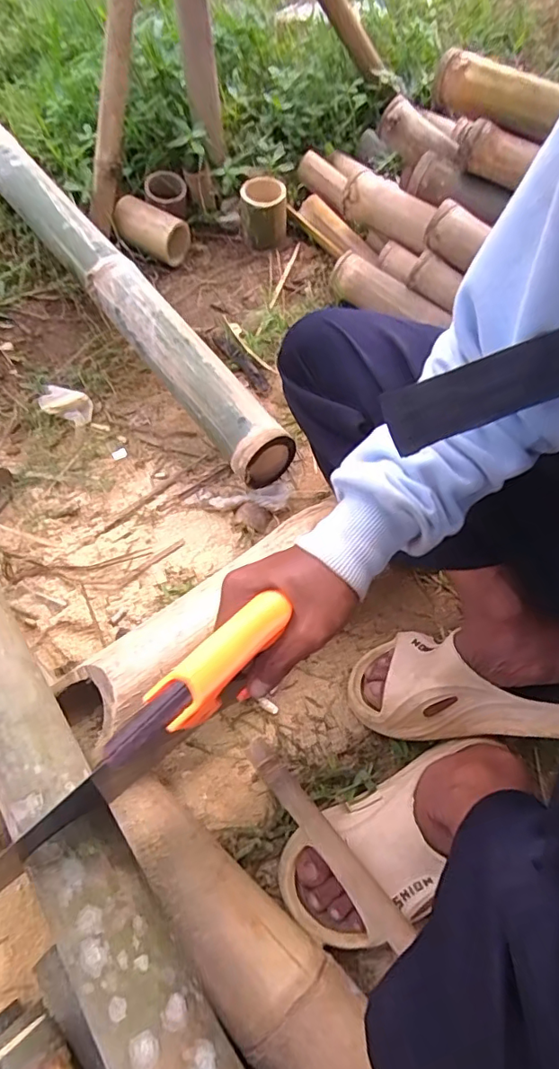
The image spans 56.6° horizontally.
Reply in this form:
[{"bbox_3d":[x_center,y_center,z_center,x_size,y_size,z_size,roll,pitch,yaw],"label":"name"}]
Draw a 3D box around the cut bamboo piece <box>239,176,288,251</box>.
[{"bbox_3d":[-0.028,-0.593,0.971,0.085,0.099,0.082,-3,61,0],"label":"cut bamboo piece"}]

